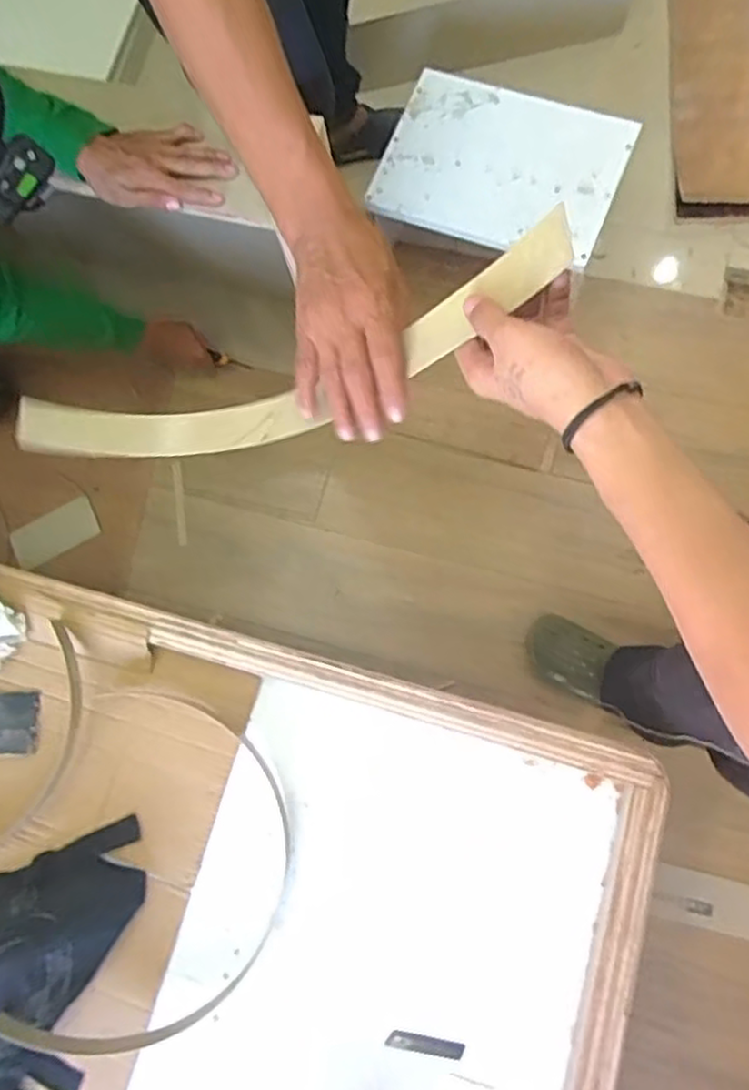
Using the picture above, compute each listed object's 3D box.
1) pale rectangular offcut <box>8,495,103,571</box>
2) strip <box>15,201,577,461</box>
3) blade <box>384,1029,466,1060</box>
[{"bbox_3d":[-0.623,-0.024,1.415,0.167,0.015,0.080,-28,101,-11],"label":"pale rectangular offcut"},{"bbox_3d":[-0.064,-0.126,0.529,0.430,0.115,0.047,-14,77,27],"label":"strip"},{"bbox_3d":[0.056,0.545,0.792,0.083,0.004,0.018,8,69,6],"label":"blade"}]

